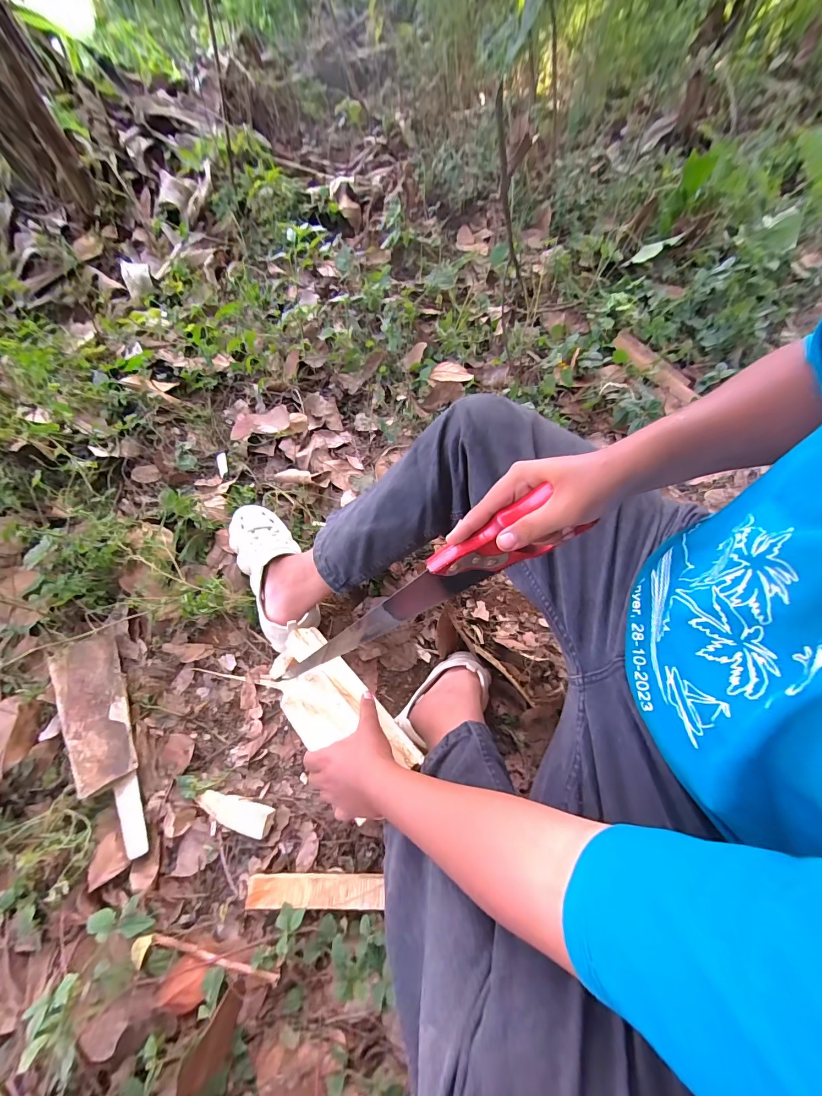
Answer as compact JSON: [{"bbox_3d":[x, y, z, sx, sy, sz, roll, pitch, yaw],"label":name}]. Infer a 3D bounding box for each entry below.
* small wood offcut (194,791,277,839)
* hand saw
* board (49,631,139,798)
[{"bbox_3d":[-0.262,0.389,0.577,0.109,0.014,0.037,14,65,8],"label":"small wood offcut"},{"bbox_3d":[-0.004,0.070,0.475,0.107,0.431,0.033,10,53,-44],"label":"hand saw"},{"bbox_3d":[-0.497,0.249,0.609,0.085,0.018,0.234,-18,64,-28],"label":"board"}]

